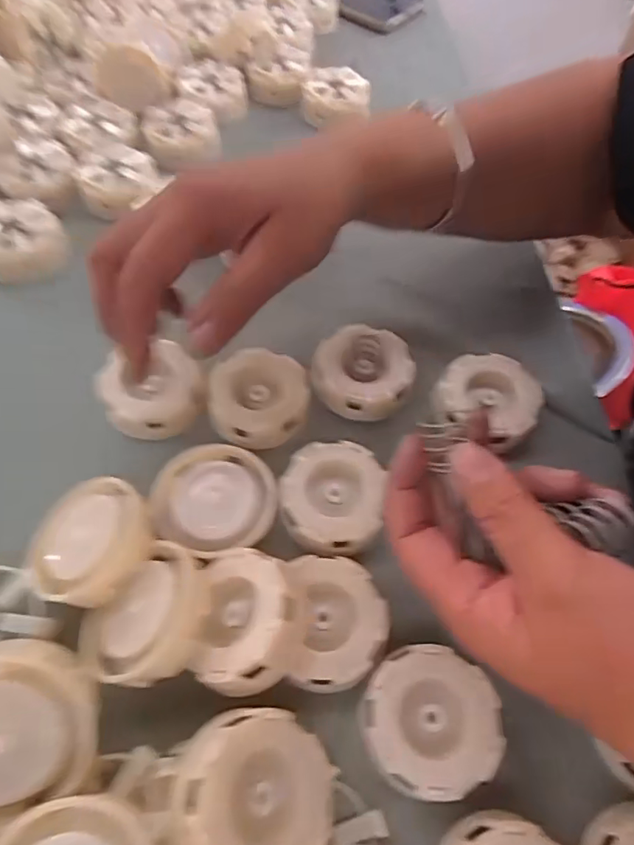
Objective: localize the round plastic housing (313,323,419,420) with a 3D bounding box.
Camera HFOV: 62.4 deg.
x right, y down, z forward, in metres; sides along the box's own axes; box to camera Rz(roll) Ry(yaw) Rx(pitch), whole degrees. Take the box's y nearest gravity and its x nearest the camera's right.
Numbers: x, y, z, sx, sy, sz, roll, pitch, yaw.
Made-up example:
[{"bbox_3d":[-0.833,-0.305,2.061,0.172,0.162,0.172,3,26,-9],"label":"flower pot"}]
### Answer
[{"bbox_3d":[0.029,-0.033,0.340,0.062,0.021,0.058,1,60,-1],"label":"round plastic housing"}]

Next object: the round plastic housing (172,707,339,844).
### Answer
[{"bbox_3d":[-0.025,0.150,0.208,0.061,0.019,0.061,25,45,-27],"label":"round plastic housing"}]

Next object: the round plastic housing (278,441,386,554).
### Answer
[{"bbox_3d":[0.009,0.041,0.296,0.056,0.019,0.059,7,60,2],"label":"round plastic housing"}]

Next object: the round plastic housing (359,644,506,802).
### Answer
[{"bbox_3d":[0.052,0.137,0.243,0.062,0.018,0.059,1,60,-1],"label":"round plastic housing"}]

